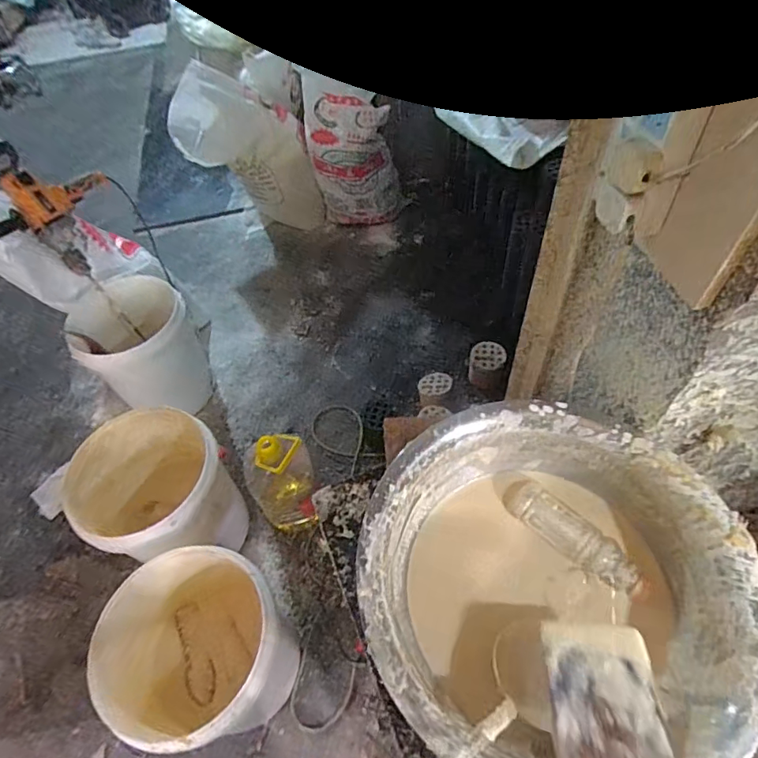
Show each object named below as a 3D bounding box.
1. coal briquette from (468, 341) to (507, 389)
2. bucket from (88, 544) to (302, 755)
[{"bbox_3d":[0.317,-0.041,1.474,0.097,0.107,0.101,-2,54,3],"label":"coal briquette"},{"bbox_3d":[-0.331,0.529,0.977,0.315,0.338,0.300,-2,54,3],"label":"bucket"}]

